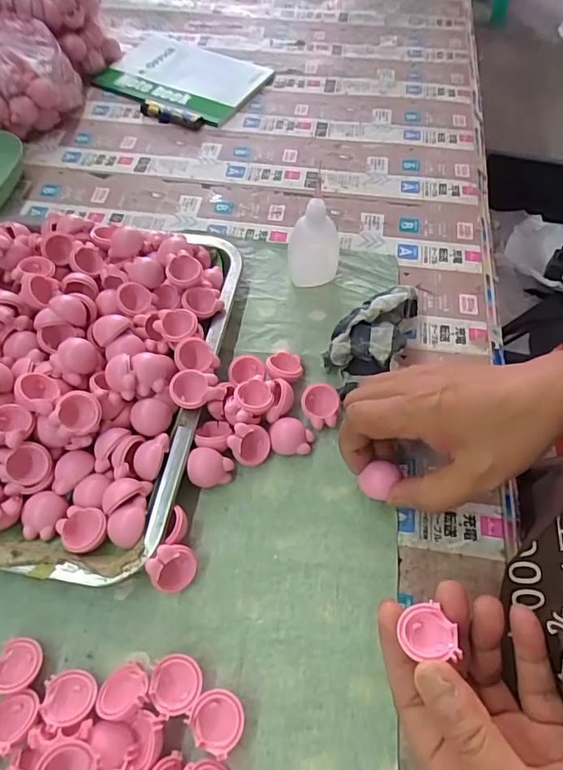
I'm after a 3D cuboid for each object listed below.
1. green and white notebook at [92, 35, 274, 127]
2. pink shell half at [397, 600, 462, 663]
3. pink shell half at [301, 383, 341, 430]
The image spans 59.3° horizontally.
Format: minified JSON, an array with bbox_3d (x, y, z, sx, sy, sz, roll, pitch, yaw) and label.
[{"bbox_3d":[-0.131,-0.407,0.645,0.200,0.010,0.145,19,61,11],"label":"green and white notebook"},{"bbox_3d":[0.075,0.126,0.253,0.024,0.013,0.025,-18,61,-11],"label":"pink shell half"},{"bbox_3d":[0.030,0.017,0.377,0.028,0.018,0.031,6,59,3],"label":"pink shell half"}]

